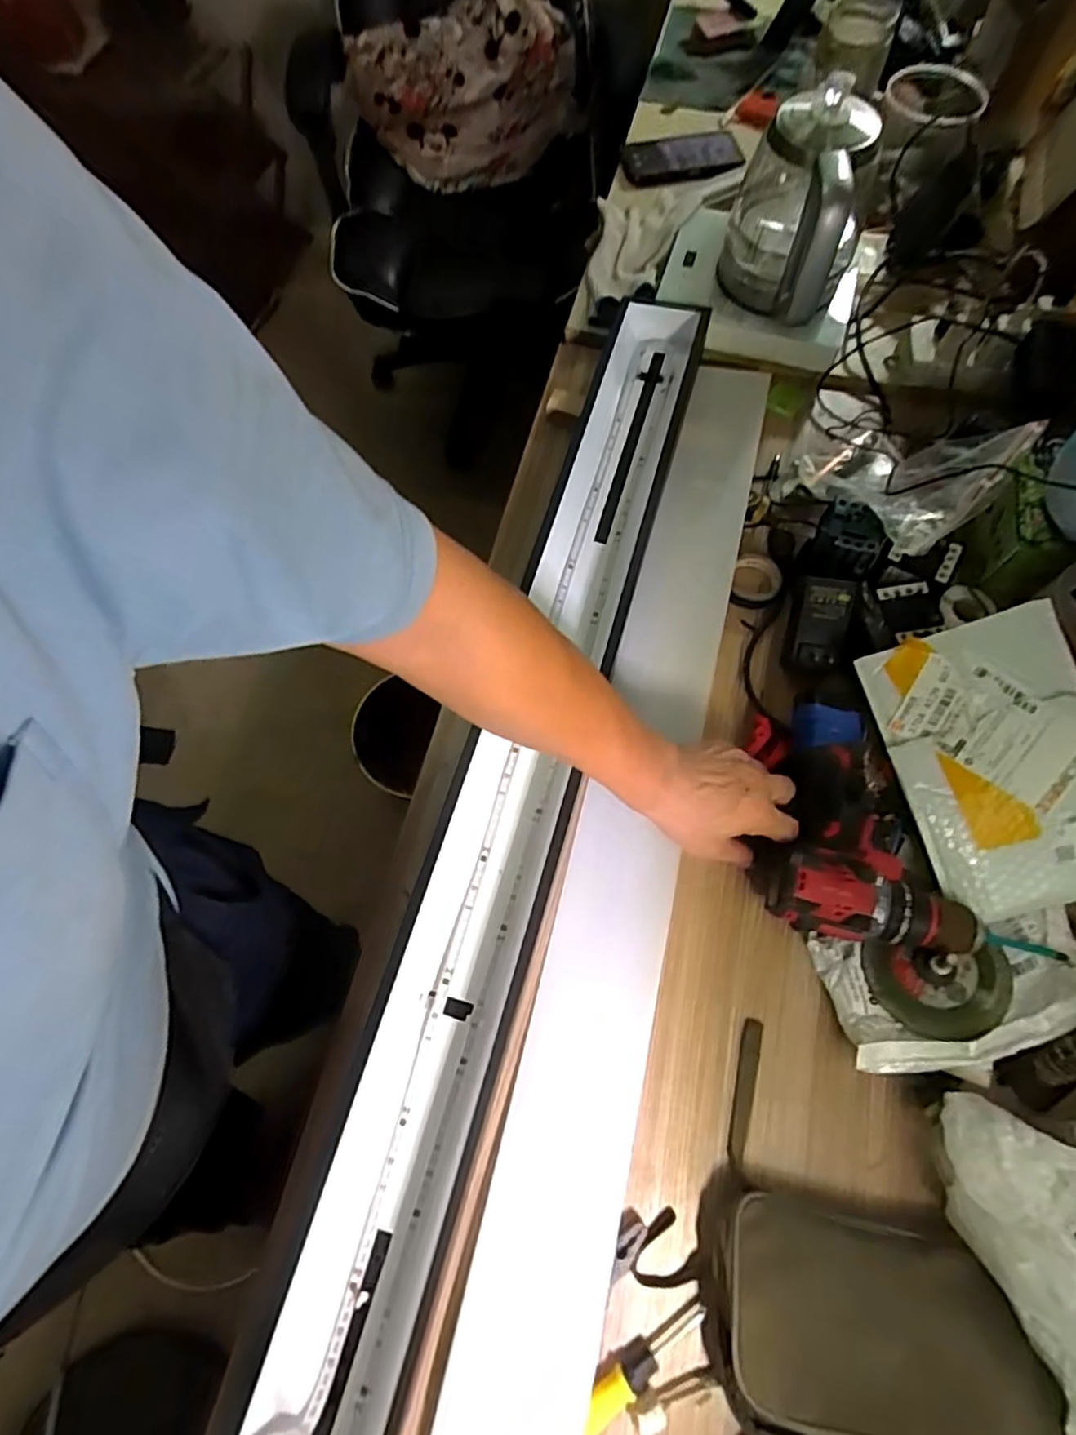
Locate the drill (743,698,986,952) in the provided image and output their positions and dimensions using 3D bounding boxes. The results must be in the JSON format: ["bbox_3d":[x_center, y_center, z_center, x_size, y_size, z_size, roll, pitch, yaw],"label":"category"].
[{"bbox_3d":[0.266,0.088,0.533,0.151,0.070,0.180,8,69,4],"label":"drill"}]

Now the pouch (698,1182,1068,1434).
[{"bbox_3d":[0.206,0.398,0.418,0.202,0.057,0.135,5,61,18],"label":"pouch"}]

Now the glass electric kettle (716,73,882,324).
[{"bbox_3d":[0.275,-0.543,0.685,0.137,0.160,0.195,18,70,8],"label":"glass electric kettle"}]

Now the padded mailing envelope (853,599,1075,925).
[{"bbox_3d":[0.362,0.038,0.508,0.141,0.023,0.225,-20,80,13],"label":"padded mailing envelope"}]

